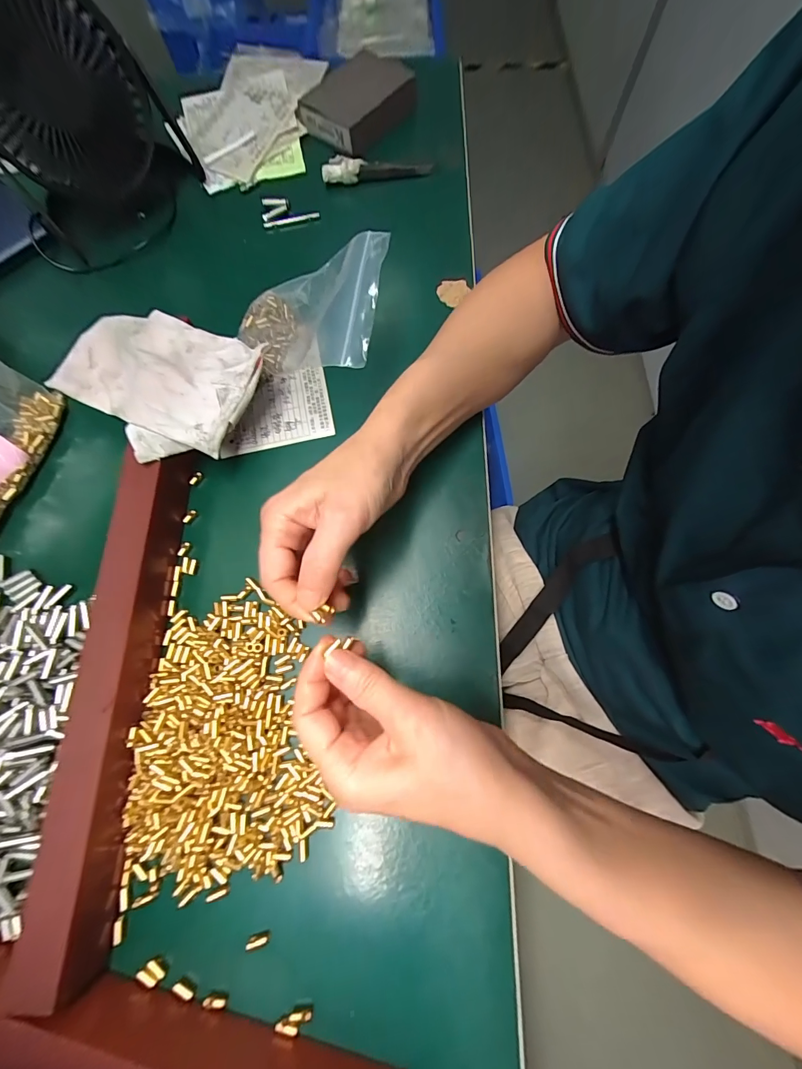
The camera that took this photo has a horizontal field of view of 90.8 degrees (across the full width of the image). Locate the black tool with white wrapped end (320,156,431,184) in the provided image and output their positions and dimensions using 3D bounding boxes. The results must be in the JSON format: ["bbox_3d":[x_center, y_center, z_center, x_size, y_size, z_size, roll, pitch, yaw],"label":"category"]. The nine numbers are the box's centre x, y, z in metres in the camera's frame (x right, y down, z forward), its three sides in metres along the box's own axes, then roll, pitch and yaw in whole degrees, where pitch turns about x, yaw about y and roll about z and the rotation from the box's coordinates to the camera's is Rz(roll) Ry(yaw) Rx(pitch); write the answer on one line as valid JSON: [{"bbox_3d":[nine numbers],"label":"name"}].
[{"bbox_3d":[-0.023,-0.351,0.374,0.103,0.015,0.013,-5,74,-1],"label":"black tool with white wrapped end"}]

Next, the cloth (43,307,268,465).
[{"bbox_3d":[-0.192,-0.116,0.292,0.179,0.031,0.099,23,75,21],"label":"cloth"}]

